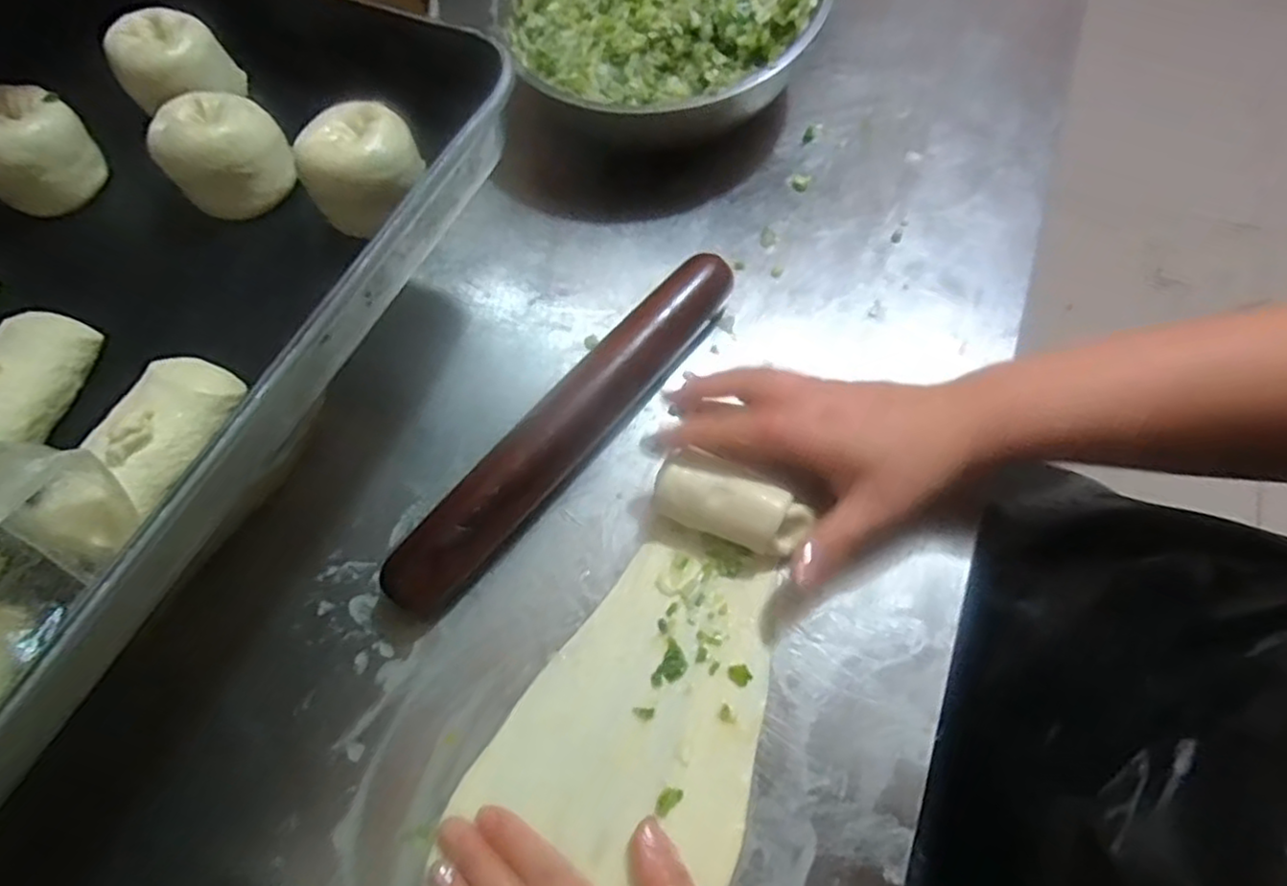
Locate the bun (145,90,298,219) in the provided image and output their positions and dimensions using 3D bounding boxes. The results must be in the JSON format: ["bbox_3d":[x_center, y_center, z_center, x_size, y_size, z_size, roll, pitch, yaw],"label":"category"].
[{"bbox_3d":[-0.221,-0.153,0.380,0.059,0.042,0.059,-32,66,-10],"label":"bun"}]

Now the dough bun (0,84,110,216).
[{"bbox_3d":[-0.335,-0.160,0.389,0.058,0.045,0.058,37,73,20],"label":"dough bun"}]

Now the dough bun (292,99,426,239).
[{"bbox_3d":[-0.138,-0.137,0.356,0.055,0.043,0.052,-2,65,4],"label":"dough bun"}]

